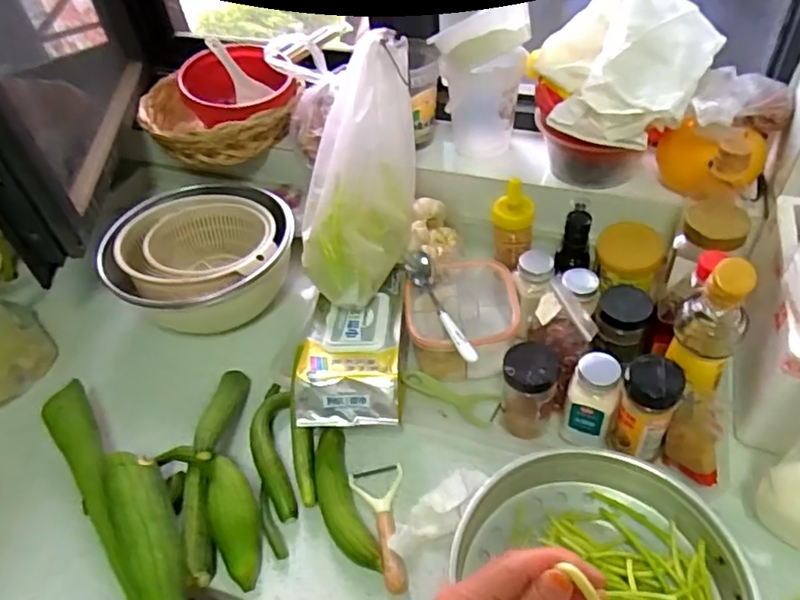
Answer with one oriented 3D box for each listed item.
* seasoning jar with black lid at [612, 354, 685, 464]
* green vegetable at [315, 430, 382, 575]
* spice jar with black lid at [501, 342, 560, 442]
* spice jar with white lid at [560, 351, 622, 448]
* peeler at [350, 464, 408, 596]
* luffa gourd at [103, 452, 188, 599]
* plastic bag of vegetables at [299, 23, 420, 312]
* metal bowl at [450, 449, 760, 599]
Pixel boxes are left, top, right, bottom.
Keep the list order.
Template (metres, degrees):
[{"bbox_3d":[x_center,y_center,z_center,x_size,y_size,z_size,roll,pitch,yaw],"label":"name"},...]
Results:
[{"bbox_3d":[0.253,0.111,0.611,0.054,0.116,0.054,-3,46,3],"label":"seasoning jar with black lid"},{"bbox_3d":[-0.063,0.215,0.643,0.044,0.039,0.164,-17,47,-10],"label":"green vegetable"},{"bbox_3d":[0.146,0.101,0.668,0.063,0.109,0.059,8,48,14],"label":"spice jar with black lid"},{"bbox_3d":[0.208,0.114,0.648,0.053,0.118,0.049,12,49,17],"label":"spice jar with white lid"},{"bbox_3d":[-0.024,0.237,0.627,0.058,0.026,0.138,-5,46,2],"label":"peeler"},{"bbox_3d":[-0.231,0.271,0.571,0.059,0.065,0.295,-25,61,-17],"label":"luffa gourd"},{"bbox_3d":[-0.044,-0.161,0.735,0.111,0.117,0.339,7,83,13],"label":"plastic bag of vegetables"},{"bbox_3d":[0.181,0.267,0.550,0.254,0.072,0.247,-3,46,3],"label":"metal bowl"}]

